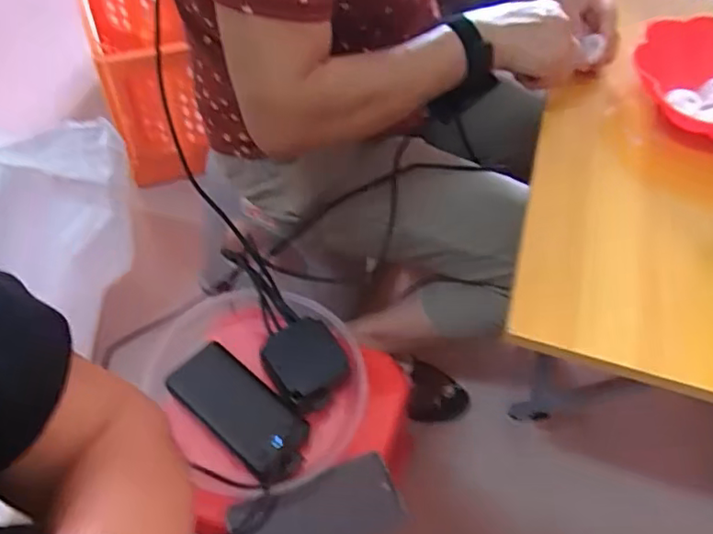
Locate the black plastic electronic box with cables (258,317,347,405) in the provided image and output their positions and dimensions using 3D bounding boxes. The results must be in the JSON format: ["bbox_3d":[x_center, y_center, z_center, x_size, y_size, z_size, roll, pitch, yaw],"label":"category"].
[{"bbox_3d":[-0.056,0.098,0.630,0.071,0.029,0.072,-28,62,-22],"label":"black plastic electronic box with cables"}]

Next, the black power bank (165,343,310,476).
[{"bbox_3d":[-0.124,0.150,0.628,0.154,0.023,0.067,35,60,19],"label":"black power bank"}]

